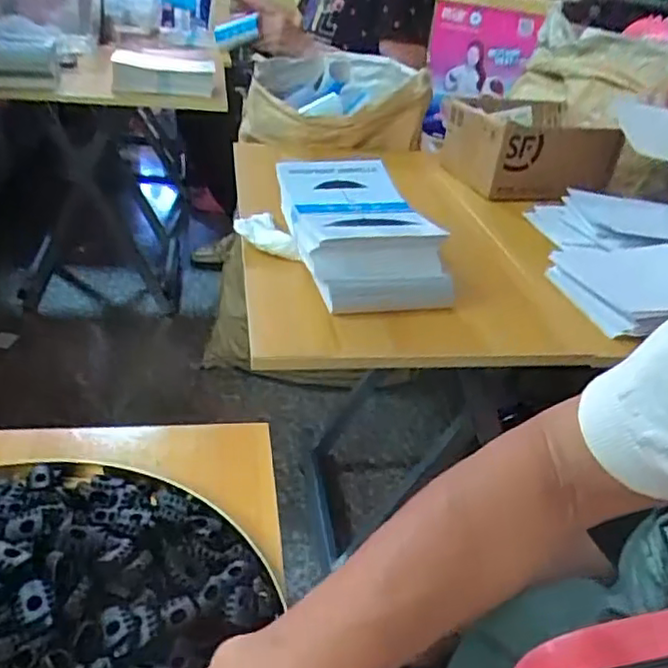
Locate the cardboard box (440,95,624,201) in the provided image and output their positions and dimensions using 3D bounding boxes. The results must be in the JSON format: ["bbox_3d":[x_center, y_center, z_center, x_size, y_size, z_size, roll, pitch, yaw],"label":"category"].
[{"bbox_3d":[0.281,-0.265,0.938,0.207,0.103,0.155,-10,35,-27],"label":"cardboard box"}]

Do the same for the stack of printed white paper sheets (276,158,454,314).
[{"bbox_3d":[0.021,-0.103,0.645,0.134,0.077,0.186,-3,32,-17],"label":"stack of printed white paper sheets"}]

